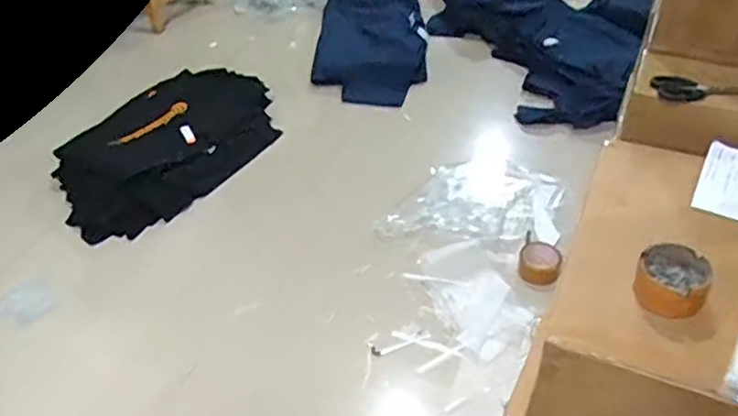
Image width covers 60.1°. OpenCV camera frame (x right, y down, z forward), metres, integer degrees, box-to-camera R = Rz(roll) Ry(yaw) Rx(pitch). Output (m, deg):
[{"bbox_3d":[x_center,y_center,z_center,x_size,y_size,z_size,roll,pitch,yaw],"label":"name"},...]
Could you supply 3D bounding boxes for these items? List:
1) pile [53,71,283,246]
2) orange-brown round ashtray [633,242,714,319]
[{"bbox_3d":[-0.566,-0.200,1.873,0.355,0.175,0.750,26,49,28],"label":"pile"},{"bbox_3d":[0.367,0.086,0.771,0.083,0.049,0.091,25,48,28],"label":"orange-brown round ashtray"}]

